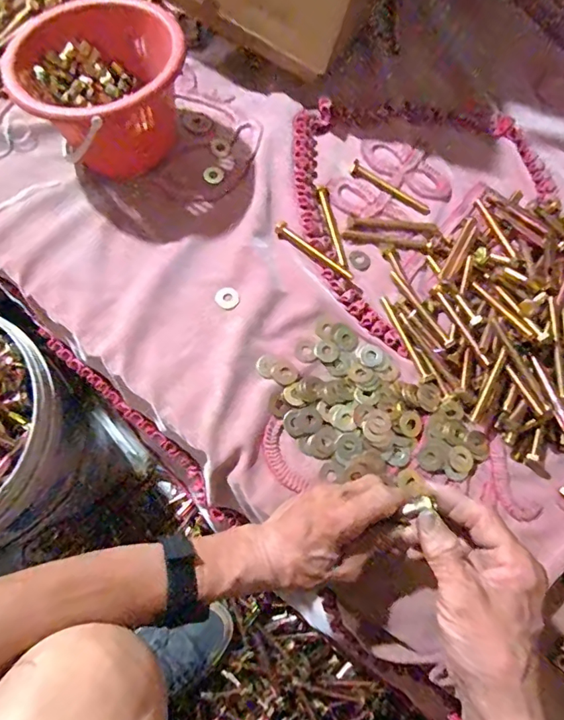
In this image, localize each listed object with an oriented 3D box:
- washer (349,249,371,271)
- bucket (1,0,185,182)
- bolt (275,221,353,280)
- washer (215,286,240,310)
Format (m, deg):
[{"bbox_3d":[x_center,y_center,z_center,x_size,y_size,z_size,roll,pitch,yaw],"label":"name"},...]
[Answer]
[{"bbox_3d":[0.087,-0.111,0.531,0.025,0.004,0.022,40,76,10],"label":"washer"},{"bbox_3d":[-0.195,-0.284,0.504,0.169,0.106,0.157,37,71,9],"label":"bucket"},{"bbox_3d":[0.037,-0.120,0.531,0.104,0.014,0.014,37,76,9],"label":"bolt"},{"bbox_3d":[-0.057,-0.066,0.503,0.024,0.004,0.024,0,73,-1],"label":"washer"}]

